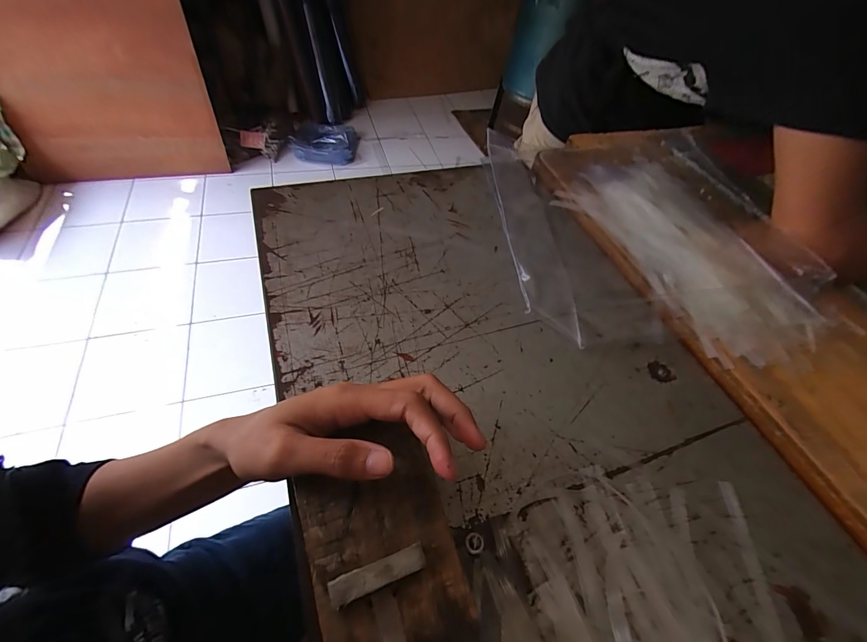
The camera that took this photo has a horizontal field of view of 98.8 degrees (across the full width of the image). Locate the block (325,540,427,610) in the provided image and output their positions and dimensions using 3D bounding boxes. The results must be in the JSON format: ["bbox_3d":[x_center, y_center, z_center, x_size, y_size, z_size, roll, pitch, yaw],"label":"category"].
[{"bbox_3d":[-0.025,0.117,0.172,0.043,0.008,0.011,-15,56,-18],"label":"block"}]

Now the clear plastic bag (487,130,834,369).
[{"bbox_3d":[0.232,-0.109,0.418,0.297,0.033,0.338,0,53,-5],"label":"clear plastic bag"}]

